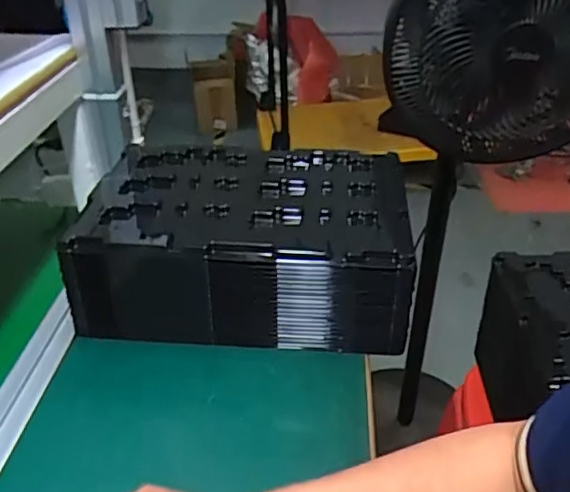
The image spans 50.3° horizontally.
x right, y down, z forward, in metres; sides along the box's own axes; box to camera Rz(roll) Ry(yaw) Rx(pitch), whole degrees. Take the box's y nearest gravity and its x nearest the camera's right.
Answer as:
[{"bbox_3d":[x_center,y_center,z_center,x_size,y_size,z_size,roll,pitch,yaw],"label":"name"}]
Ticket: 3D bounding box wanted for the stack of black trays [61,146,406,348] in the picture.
[{"bbox_3d":[-0.057,-0.008,0.683,0.358,0.126,0.237,3,33,3],"label":"stack of black trays"}]

